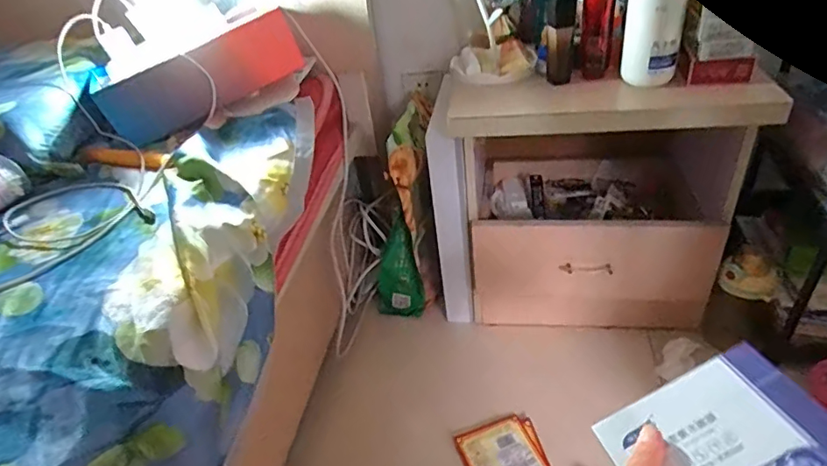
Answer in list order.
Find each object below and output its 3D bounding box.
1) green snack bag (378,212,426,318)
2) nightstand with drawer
[{"bbox_3d":[-0.032,0.071,1.003,0.085,0.222,0.036,2,37,13],"label":"green snack bag"},{"bbox_3d":[0.284,-0.080,0.943,0.450,0.432,0.299,1,36,11],"label":"nightstand with drawer"}]

